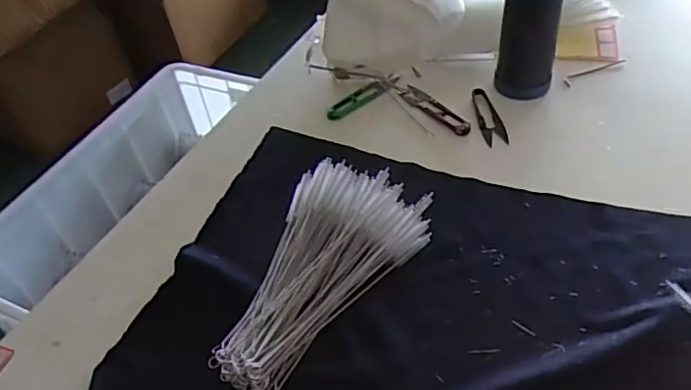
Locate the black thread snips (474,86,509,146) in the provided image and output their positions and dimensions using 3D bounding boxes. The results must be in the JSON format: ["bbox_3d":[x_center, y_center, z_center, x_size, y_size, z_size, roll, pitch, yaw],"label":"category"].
[{"bbox_3d":[0.172,-0.094,0.693,0.027,0.008,0.097,-6,48,2],"label":"black thread snips"}]

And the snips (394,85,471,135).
[{"bbox_3d":[0.109,-0.105,0.713,0.027,0.004,0.111,-33,53,-21],"label":"snips"}]

